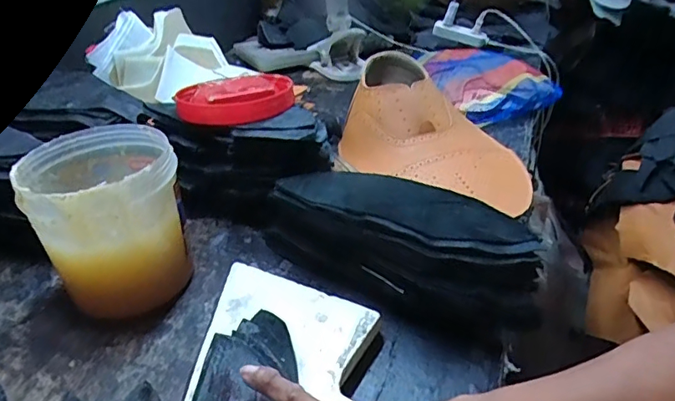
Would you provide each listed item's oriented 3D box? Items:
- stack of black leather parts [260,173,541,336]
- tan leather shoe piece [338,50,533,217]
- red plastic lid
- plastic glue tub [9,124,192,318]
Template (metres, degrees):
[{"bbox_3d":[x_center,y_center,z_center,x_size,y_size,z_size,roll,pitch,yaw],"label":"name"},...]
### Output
[{"bbox_3d":[0.047,0.035,0.440,0.237,0.084,0.084,20,39,32],"label":"stack of black leather parts"},{"bbox_3d":[0.119,-0.089,0.617,0.246,0.087,0.181,14,37,26],"label":"tan leather shoe piece"},{"bbox_3d":[-0.103,-0.107,0.524,0.119,0.020,0.096,-14,34,-16],"label":"red plastic lid"},{"bbox_3d":[-0.191,0.020,0.443,0.112,0.130,0.120,-3,32,2],"label":"plastic glue tub"}]

